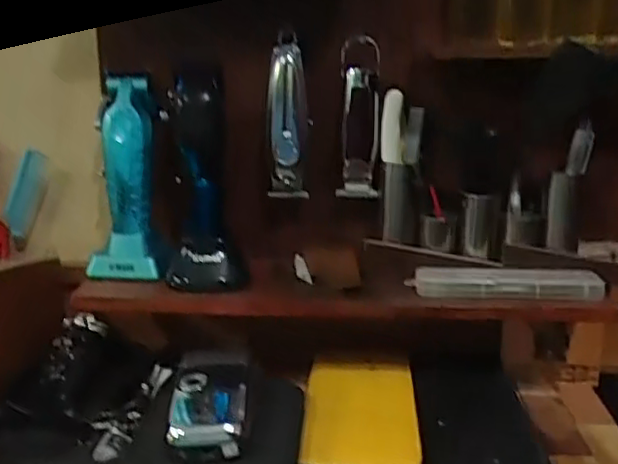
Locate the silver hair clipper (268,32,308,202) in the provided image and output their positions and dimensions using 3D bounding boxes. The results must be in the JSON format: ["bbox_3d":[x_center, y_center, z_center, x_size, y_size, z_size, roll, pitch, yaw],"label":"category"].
[{"bbox_3d":[-0.020,-0.112,0.629,0.035,0.152,0.043,-1,13,-8],"label":"silver hair clipper"}]

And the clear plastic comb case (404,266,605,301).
[{"bbox_3d":[0.172,0.044,0.571,0.160,0.021,0.036,3,16,10],"label":"clear plastic comb case"}]

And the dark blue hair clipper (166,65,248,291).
[{"bbox_3d":[-0.097,-0.050,0.609,0.066,0.196,0.058,-1,15,-4],"label":"dark blue hair clipper"}]

